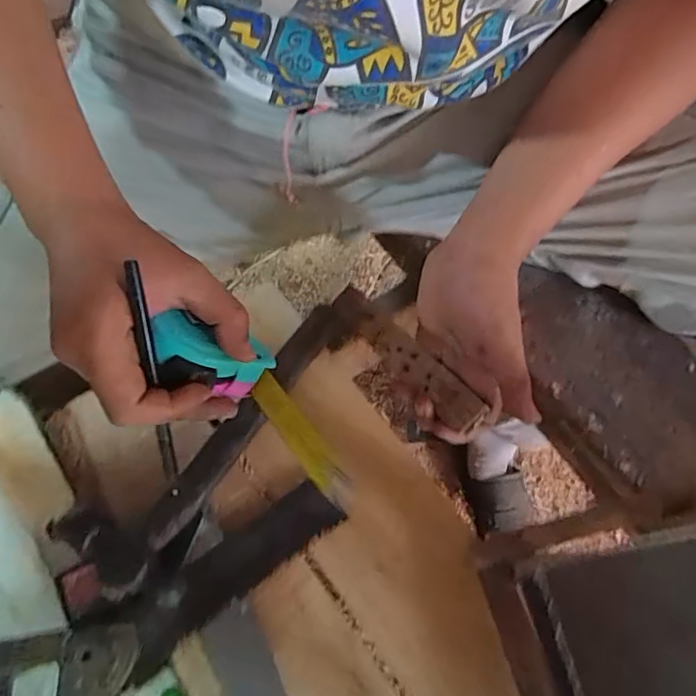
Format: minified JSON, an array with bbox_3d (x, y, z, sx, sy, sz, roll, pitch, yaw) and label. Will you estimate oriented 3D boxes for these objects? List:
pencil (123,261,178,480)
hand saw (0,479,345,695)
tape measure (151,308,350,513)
[{"bbox_3d":[-0.108,0.019,0.289,0.007,0.011,0.125,-2,112,-1],"label":"pencil"},{"bbox_3d":[-0.145,0.204,0.389,0.305,0.037,0.091,-31,76,-9],"label":"hand saw"},{"bbox_3d":[-0.054,0.033,0.325,0.153,0.040,0.051,44,77,-16],"label":"tape measure"}]

